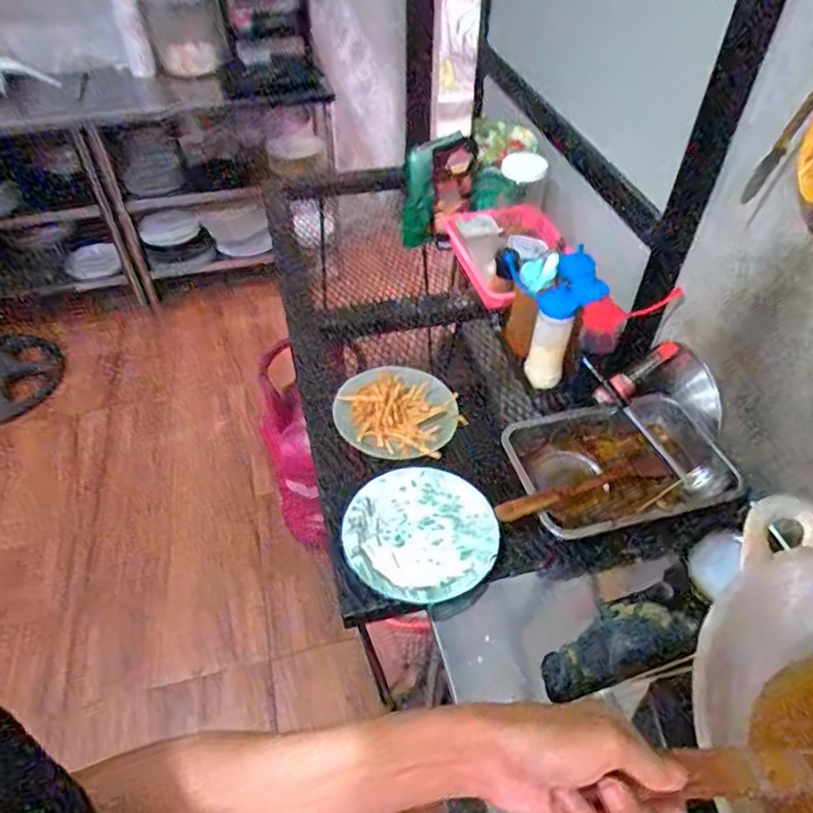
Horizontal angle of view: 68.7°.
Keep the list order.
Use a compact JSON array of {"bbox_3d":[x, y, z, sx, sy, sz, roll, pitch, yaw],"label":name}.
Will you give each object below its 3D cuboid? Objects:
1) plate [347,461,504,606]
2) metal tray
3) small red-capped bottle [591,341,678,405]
[{"bbox_3d":[0.020,0.182,0.848,0.208,0.034,0.208,0,46,0],"label":"plate"},{"bbox_3d":[0.335,0.096,0.926,0.324,0.076,0.223,-11,48,-11],"label":"metal tray"},{"bbox_3d":[0.396,-0.053,1.029,0.159,0.034,0.047,-36,51,4],"label":"small red-capped bottle"}]

